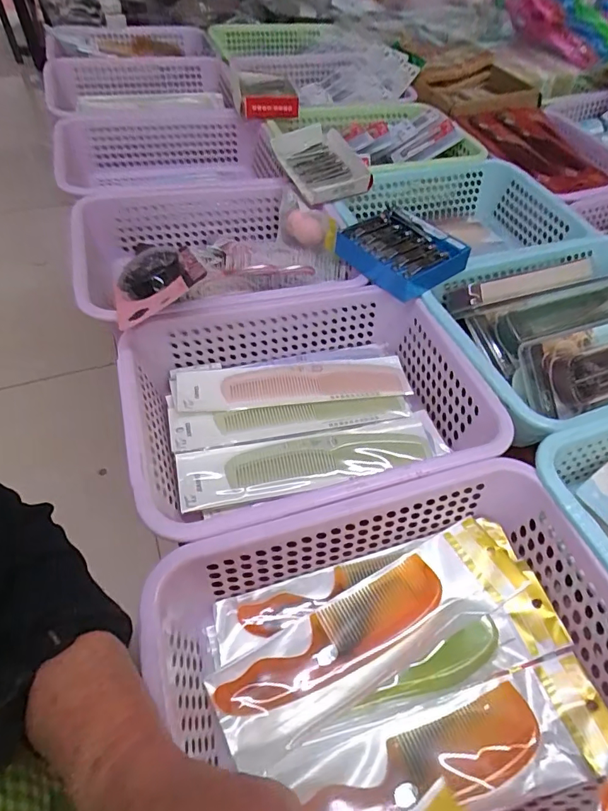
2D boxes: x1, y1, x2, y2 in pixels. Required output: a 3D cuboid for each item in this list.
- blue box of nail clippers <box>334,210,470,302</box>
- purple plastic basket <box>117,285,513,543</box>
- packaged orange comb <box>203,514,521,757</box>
[{"bbox_3d":[0.117,-0.186,0.561,0.106,0.043,0.128,-33,62,-25],"label":"blue box of nail clippers"},{"bbox_3d":[0.001,-0.005,0.470,0.330,0.082,0.249,-13,55,-12],"label":"purple plastic basket"},{"bbox_3d":[0.057,0.177,0.371,0.262,0.011,0.067,-22,57,-19],"label":"packaged orange comb"}]

